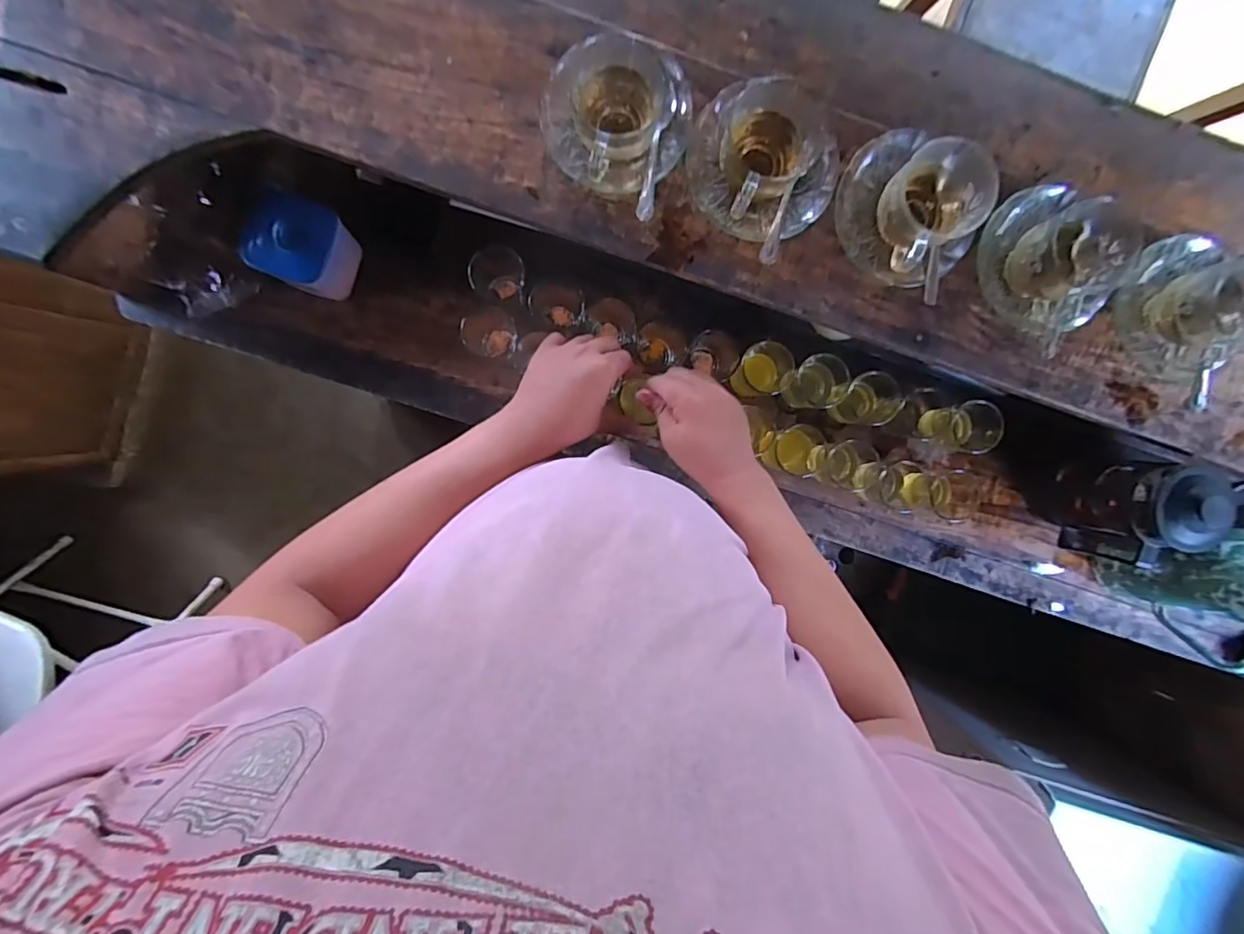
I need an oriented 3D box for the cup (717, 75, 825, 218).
[{"bbox_3d":[0.129,-0.284,0.484,0.082,0.060,0.121,15,94,-3],"label":"cup"}]

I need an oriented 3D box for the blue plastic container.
[{"bbox_3d":[-0.361,-0.249,0.598,0.093,0.086,0.092,24,93,-4],"label":"blue plastic container"}]

